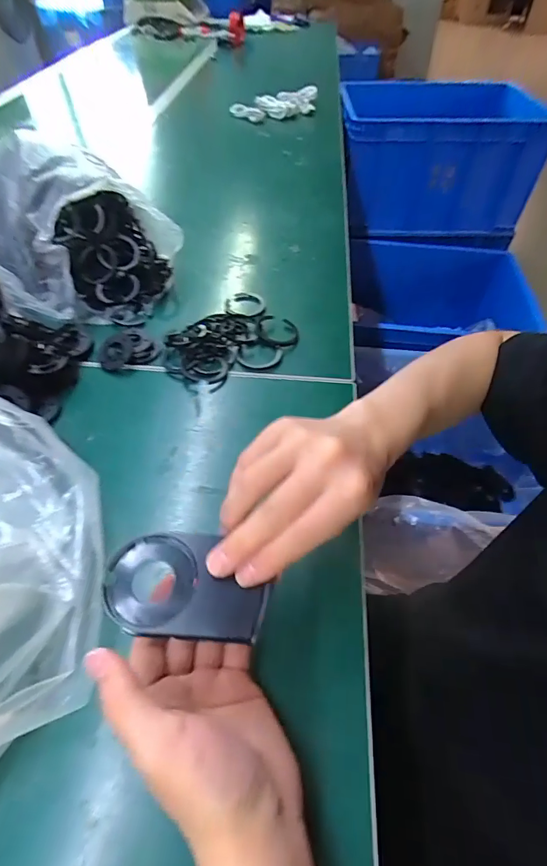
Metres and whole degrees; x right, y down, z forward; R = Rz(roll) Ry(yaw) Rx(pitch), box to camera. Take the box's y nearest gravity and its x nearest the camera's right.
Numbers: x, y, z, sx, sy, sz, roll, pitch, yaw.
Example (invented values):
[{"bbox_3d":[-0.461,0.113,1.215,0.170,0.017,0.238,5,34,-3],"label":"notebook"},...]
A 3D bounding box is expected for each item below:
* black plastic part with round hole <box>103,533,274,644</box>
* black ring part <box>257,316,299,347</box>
[{"bbox_3d":[-0.048,0.083,0.233,0.089,0.006,0.055,4,52,0],"label":"black plastic part with round hole"},{"bbox_3d":[0.006,-0.118,0.491,0.050,0.014,0.048,-3,50,-3],"label":"black ring part"}]

